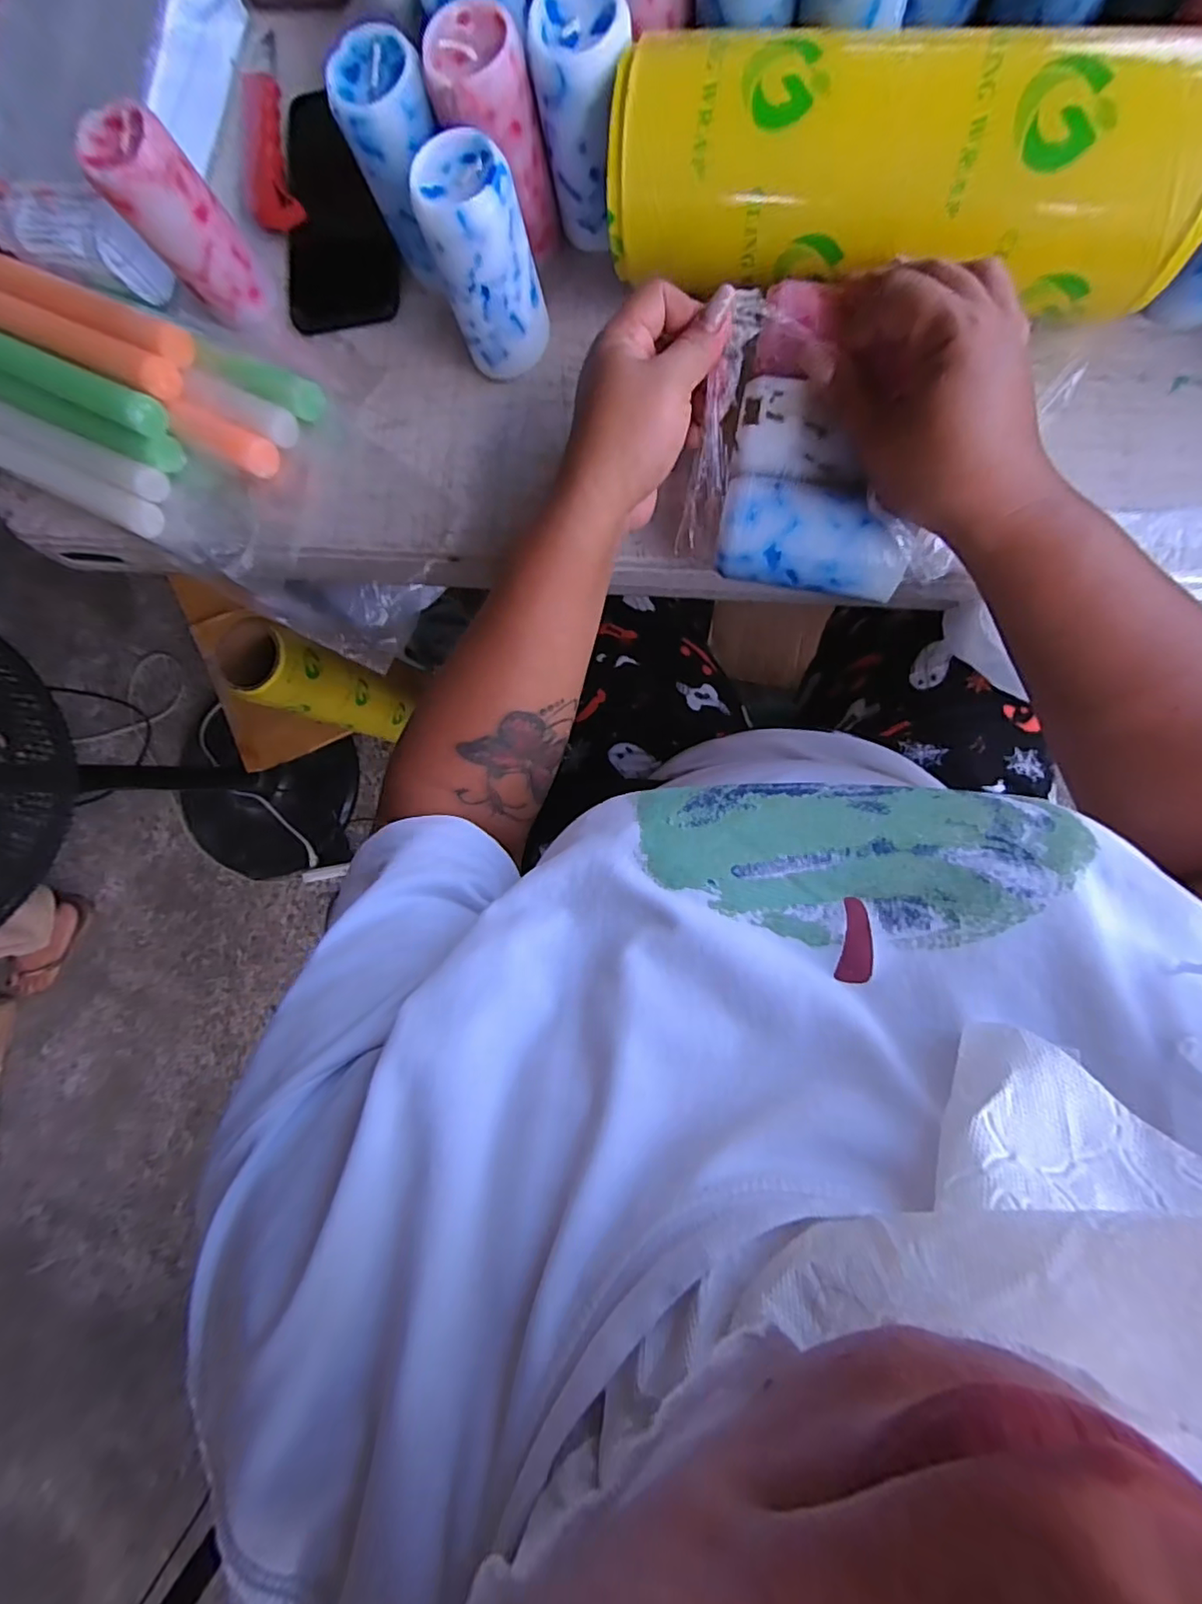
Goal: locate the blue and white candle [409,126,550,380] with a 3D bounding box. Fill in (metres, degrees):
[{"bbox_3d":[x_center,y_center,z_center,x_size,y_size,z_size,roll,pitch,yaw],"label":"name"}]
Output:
[{"bbox_3d":[-0.062,-0.294,0.325,0.048,0.092,0.051,-16,85,9],"label":"blue and white candle"}]

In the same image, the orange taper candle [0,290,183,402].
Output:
[{"bbox_3d":[-0.362,-0.310,0.387,0.193,0.018,0.026,26,93,10],"label":"orange taper candle"}]

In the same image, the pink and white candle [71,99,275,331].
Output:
[{"bbox_3d":[-0.252,-0.351,0.356,0.048,0.090,0.047,-37,83,7],"label":"pink and white candle"}]

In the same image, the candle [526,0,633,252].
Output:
[{"bbox_3d":[-0.005,-0.367,0.323,0.050,0.094,0.050,-6,87,9],"label":"candle"}]

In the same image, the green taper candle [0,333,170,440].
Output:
[{"bbox_3d":[-0.365,-0.283,0.386,0.178,0.020,0.024,27,93,10],"label":"green taper candle"}]

